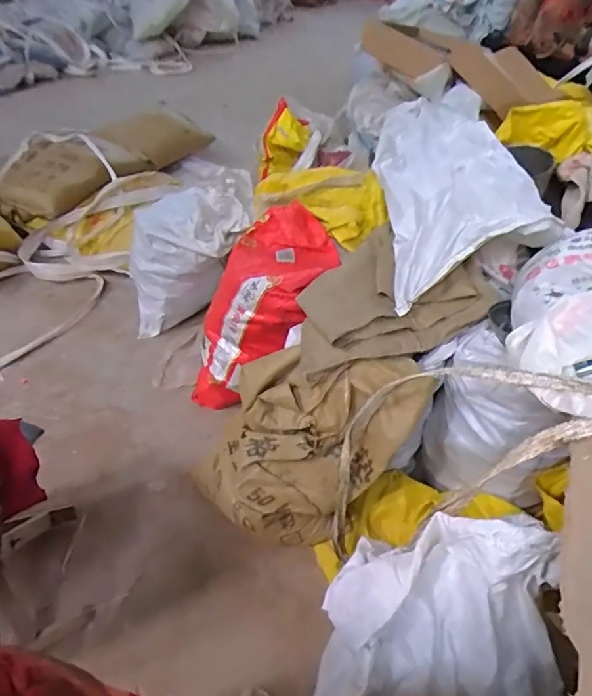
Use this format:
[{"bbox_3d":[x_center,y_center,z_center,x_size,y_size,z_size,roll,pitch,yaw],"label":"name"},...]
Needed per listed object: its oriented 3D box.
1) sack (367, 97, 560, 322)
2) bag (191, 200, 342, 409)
[{"bbox_3d":[0.321,-0.399,1.102,0.268,0.189,0.655,0,41,-3],"label":"sack"},{"bbox_3d":[-0.098,-0.050,1.118,0.180,0.545,0.253,10,28,-45],"label":"bag"}]

